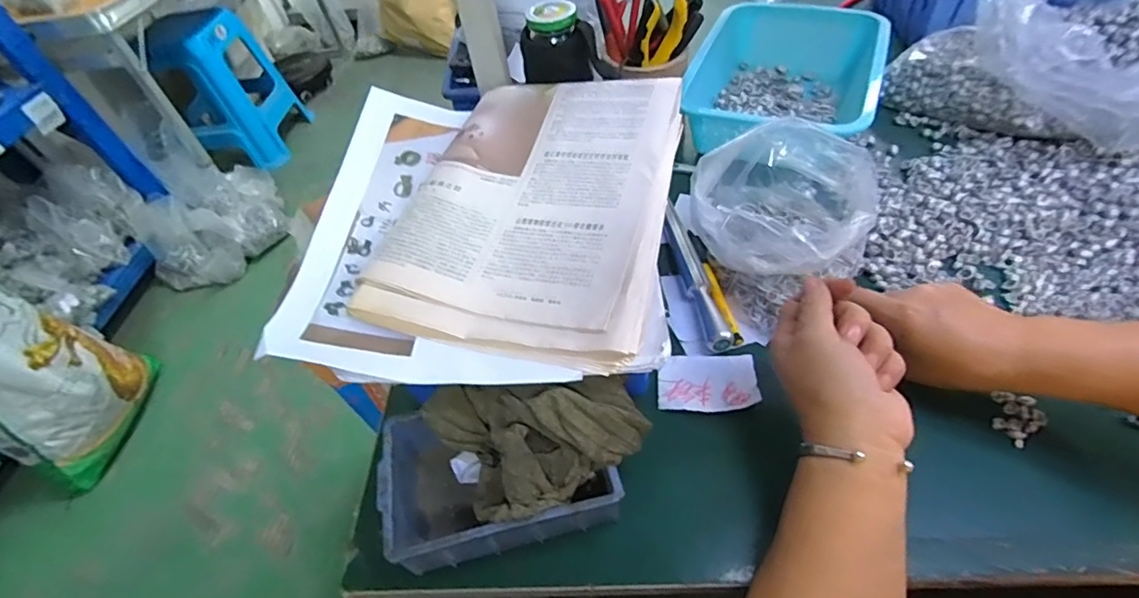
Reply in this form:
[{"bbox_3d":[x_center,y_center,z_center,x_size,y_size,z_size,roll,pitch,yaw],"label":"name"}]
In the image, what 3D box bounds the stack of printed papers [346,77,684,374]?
[{"bbox_3d":[-0.023,-0.086,0.411,0.197,0.037,0.276,8,52,15],"label":"stack of printed papers"}]

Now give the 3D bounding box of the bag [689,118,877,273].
[{"bbox_3d":[0.179,-0.084,0.450,0.141,0.081,0.134,15,54,21],"label":"bag"}]

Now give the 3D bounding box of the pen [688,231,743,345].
[{"bbox_3d":[0.129,-0.015,0.470,0.014,0.010,0.127,-11,49,-1],"label":"pen"}]

